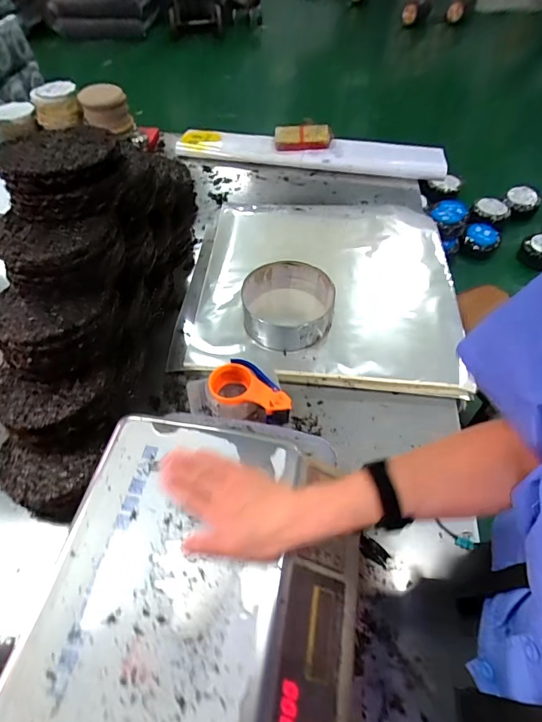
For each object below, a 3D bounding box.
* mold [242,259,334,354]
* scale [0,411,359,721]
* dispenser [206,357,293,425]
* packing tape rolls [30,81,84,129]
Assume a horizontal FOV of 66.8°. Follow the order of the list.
[{"bbox_3d":[0.037,-0.123,0.924,0.194,0.088,0.193,-1,54,0],"label":"mold"},{"bbox_3d":[-0.059,0.228,0.452,0.313,0.095,0.341,10,55,8],"label":"scale"},{"bbox_3d":[-0.035,0.056,0.748,0.147,0.057,0.087,9,54,7],"label":"dispenser"},{"bbox_3d":[-0.700,-0.839,1.347,0.146,0.111,0.174,-20,56,-13],"label":"packing tape rolls"}]

